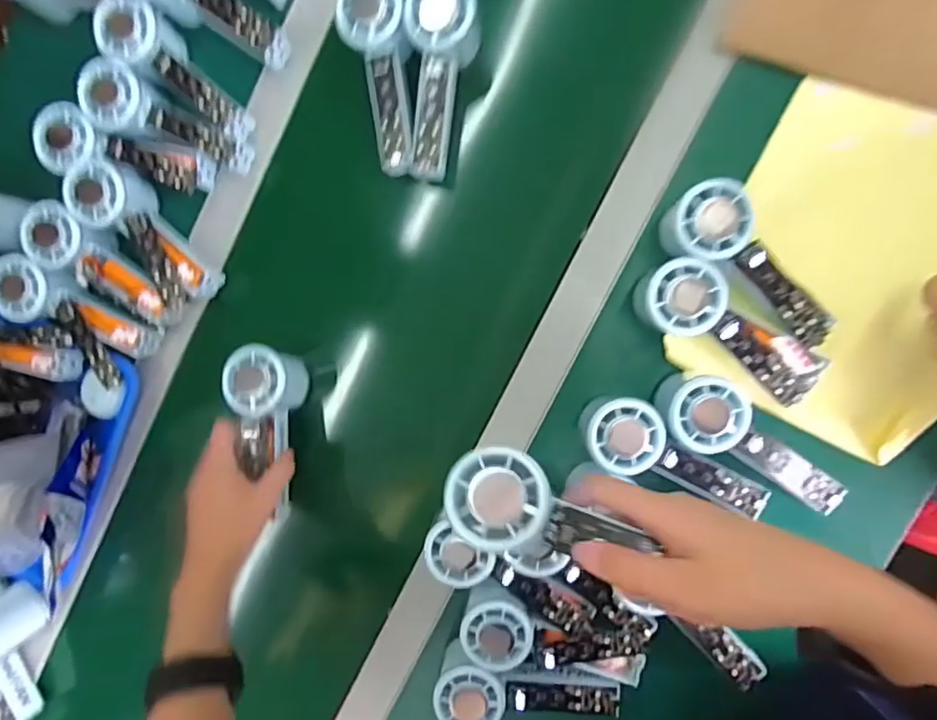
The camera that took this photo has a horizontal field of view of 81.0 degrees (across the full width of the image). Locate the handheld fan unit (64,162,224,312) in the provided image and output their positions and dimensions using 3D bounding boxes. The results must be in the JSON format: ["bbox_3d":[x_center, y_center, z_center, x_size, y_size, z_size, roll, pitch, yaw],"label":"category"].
[{"bbox_3d":[-0.308,-0.119,0.522,0.063,0.044,0.158,-40,98,6],"label":"handheld fan unit"}]

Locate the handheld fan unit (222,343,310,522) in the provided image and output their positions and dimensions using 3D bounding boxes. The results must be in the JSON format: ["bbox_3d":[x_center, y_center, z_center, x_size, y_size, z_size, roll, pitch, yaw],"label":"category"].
[{"bbox_3d":[-0.185,0.063,0.499,0.052,0.053,0.148,3,90,8],"label":"handheld fan unit"}]

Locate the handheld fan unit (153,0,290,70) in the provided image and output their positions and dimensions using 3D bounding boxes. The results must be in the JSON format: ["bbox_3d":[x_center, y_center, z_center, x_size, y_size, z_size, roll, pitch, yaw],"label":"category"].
[{"bbox_3d":[-0.239,-0.329,0.503,0.160,0.045,0.059,33,95,-7],"label":"handheld fan unit"}]

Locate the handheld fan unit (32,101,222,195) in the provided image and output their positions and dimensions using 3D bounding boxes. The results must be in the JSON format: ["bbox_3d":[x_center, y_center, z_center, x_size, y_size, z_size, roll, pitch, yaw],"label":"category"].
[{"bbox_3d":[-0.319,-0.191,0.514,0.150,0.033,0.058,13,92,-9],"label":"handheld fan unit"}]

